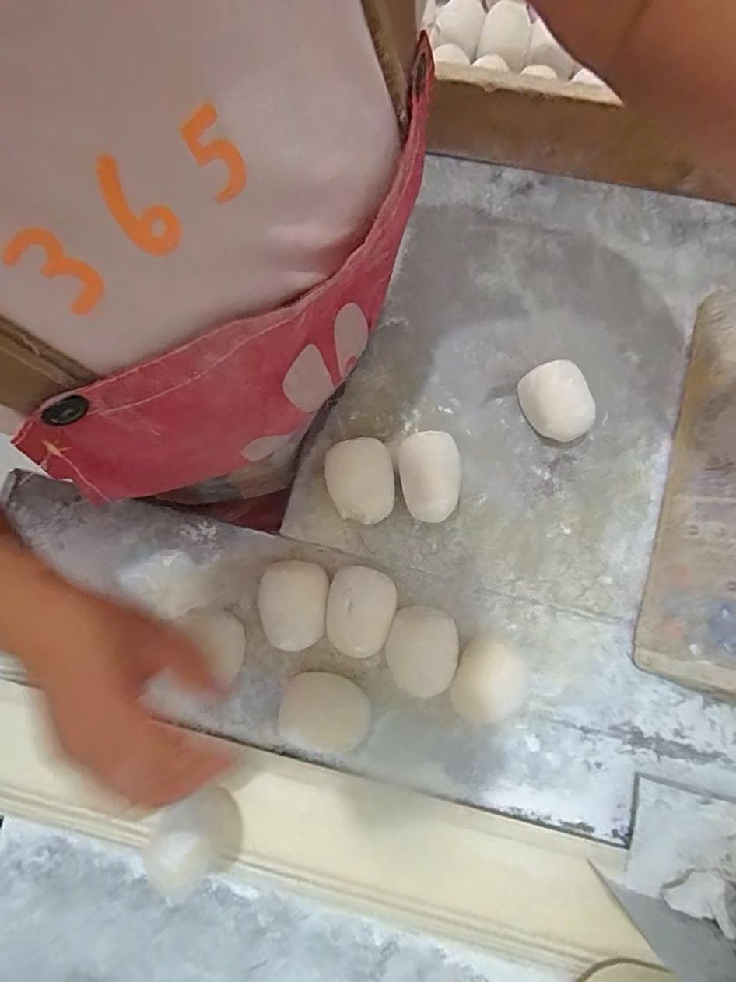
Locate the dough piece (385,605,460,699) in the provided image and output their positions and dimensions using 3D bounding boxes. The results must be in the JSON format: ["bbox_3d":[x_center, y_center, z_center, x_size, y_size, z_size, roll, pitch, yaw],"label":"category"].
[{"bbox_3d":[0.042,0.118,0.367,0.054,0.039,0.064,15,78,4],"label":"dough piece"}]

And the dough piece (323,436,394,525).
[{"bbox_3d":[-0.006,-0.004,0.394,0.052,0.040,0.064,-10,77,-2],"label":"dough piece"}]

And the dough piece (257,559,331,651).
[{"bbox_3d":[-0.056,0.086,0.372,0.049,0.044,0.062,6,77,2],"label":"dough piece"}]

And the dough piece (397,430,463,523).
[{"bbox_3d":[0.050,-0.009,0.394,0.047,0.043,0.068,-10,77,-2],"label":"dough piece"}]

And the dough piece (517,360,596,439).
[{"bbox_3d":[0.160,-0.075,0.410,0.044,0.043,0.065,-35,79,-7],"label":"dough piece"}]

